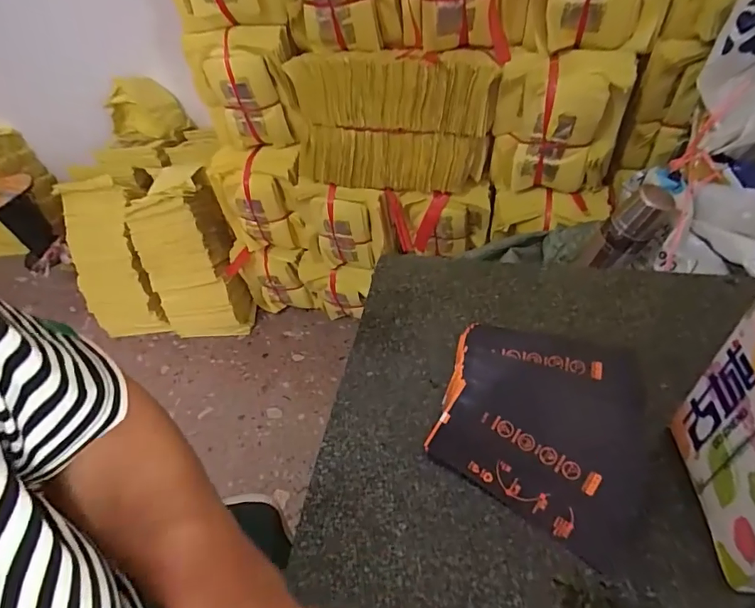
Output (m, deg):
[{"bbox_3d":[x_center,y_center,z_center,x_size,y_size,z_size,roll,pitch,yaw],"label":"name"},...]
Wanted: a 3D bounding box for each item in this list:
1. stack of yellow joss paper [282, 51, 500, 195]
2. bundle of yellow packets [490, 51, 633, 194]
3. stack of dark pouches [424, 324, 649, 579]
[{"bbox_3d":[0.023,-0.379,0.949,0.428,0.252,0.093,7,48,14],"label":"stack of yellow joss paper"},{"bbox_3d":[0.338,-0.331,0.857,0.209,0.248,0.102,-6,46,1],"label":"bundle of yellow packets"},{"bbox_3d":[0.118,0.080,0.323,0.138,0.031,0.158,13,49,19],"label":"stack of dark pouches"}]

